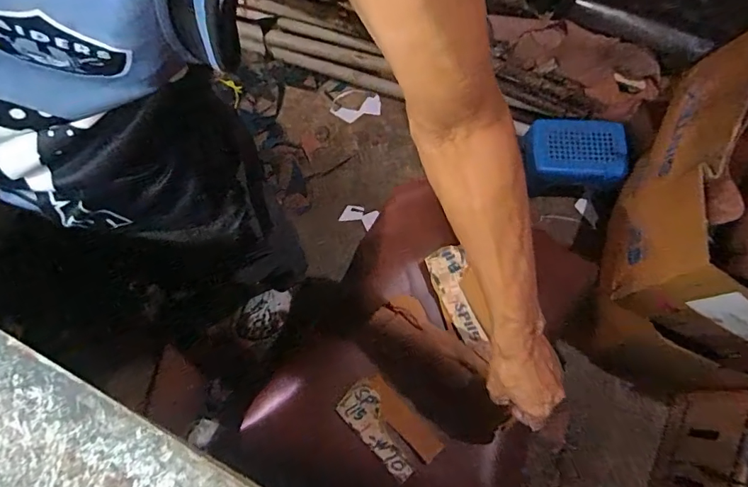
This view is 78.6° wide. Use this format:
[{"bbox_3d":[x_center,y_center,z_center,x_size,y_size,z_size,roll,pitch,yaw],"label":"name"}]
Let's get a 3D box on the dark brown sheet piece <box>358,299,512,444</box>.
[{"bbox_3d":[0.080,0.170,0.613,0.103,0.027,0.212,-43,80,-8],"label":"dark brown sheet piece"}]

